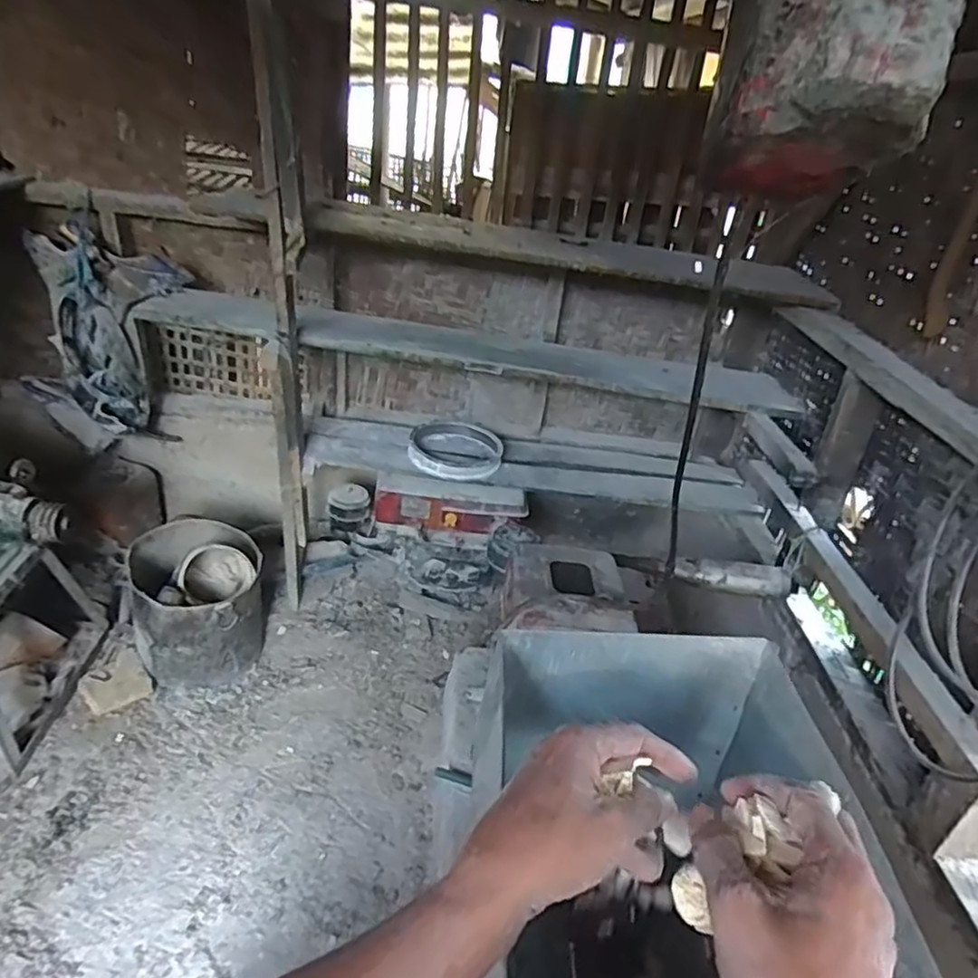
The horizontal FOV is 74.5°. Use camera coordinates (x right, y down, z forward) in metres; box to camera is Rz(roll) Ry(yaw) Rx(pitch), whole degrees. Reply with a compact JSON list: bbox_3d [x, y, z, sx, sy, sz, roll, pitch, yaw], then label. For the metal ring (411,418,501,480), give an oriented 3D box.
[{"bbox_3d":[-0.102,-0.134,1.984,0.285,0.051,0.285,6,31,-3],"label":"metal ring"}]

